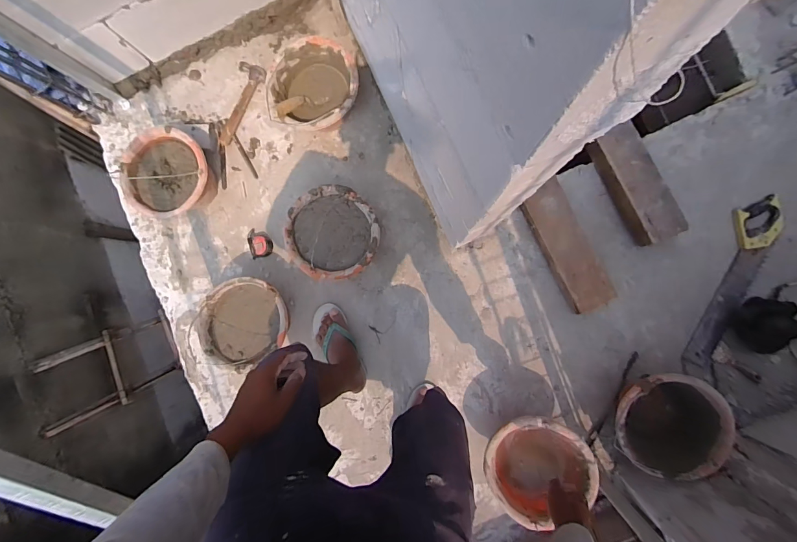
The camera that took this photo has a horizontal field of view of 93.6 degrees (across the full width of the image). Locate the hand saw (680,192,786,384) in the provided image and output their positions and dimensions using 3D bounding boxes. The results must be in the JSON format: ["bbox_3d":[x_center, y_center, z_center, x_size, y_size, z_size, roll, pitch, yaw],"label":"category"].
[{"bbox_3d":[0.968,0.051,1.096,0.120,0.035,0.557,22,89,6],"label":"hand saw"}]

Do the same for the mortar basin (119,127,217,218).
[{"bbox_3d":[-0.672,-0.283,1.149,0.265,0.164,0.245,0,88,3],"label":"mortar basin"}]

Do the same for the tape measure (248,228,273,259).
[{"bbox_3d":[-0.436,-0.091,1.192,0.075,0.037,0.096,-12,86,5],"label":"tape measure"}]

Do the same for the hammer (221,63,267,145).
[{"bbox_3d":[-0.513,-0.538,1.211,0.080,0.026,0.270,22,89,6],"label":"hammer"}]

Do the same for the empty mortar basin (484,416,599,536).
[{"bbox_3d":[0.353,0.488,0.967,0.248,0.129,0.232,0,87,5],"label":"empty mortar basin"}]

